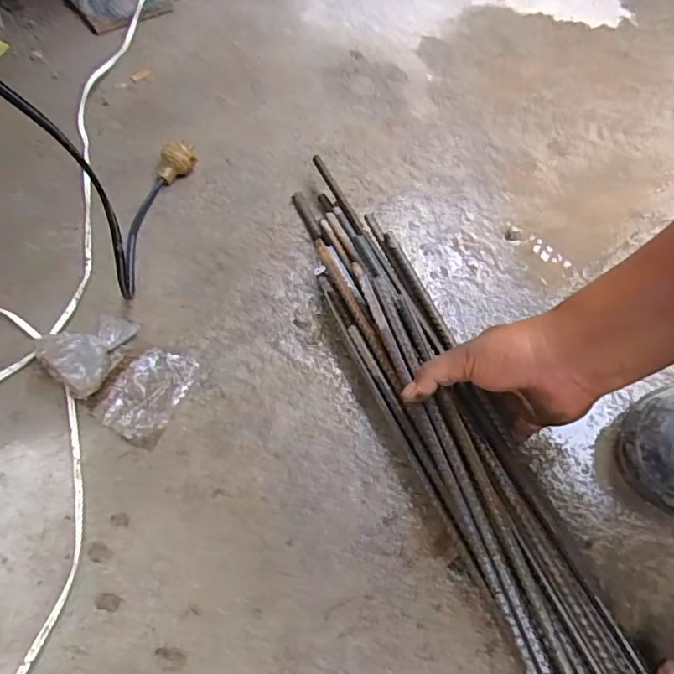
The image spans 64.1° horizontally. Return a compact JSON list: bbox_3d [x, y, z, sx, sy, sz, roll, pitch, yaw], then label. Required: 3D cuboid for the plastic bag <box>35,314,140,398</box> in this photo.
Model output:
[{"bbox_3d":[-0.219,0.011,0.488,0.071,0.029,0.079,40,65,18],"label":"plastic bag"}]

